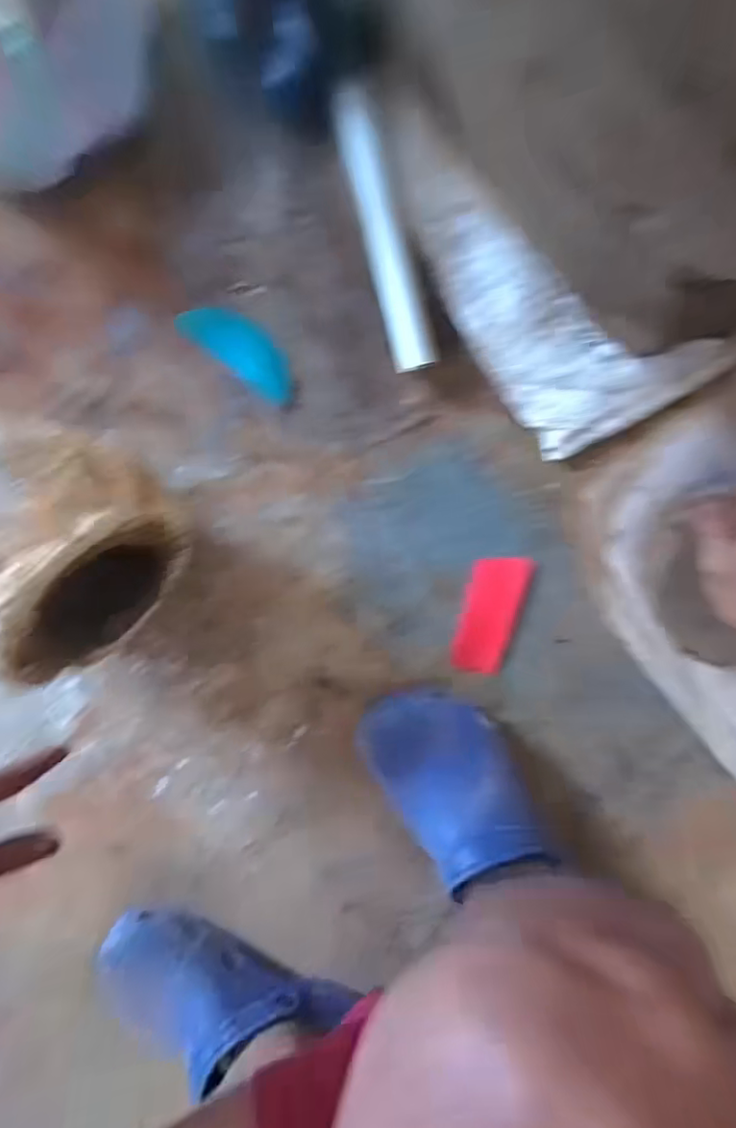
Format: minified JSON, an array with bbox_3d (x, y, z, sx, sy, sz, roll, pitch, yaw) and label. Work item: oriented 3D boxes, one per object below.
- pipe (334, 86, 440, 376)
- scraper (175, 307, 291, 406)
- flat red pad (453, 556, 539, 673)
[{"bbox_3d":[0.015,-0.283,0.491,0.035,0.025,0.232,-14,94,5],"label":"pipe"},{"bbox_3d":[-0.115,-0.198,0.521,0.120,0.005,0.047,38,96,0],"label":"scraper"},{"bbox_3d":[0.112,0.045,0.521,0.051,0.006,0.111,19,96,2],"label":"flat red pad"}]

